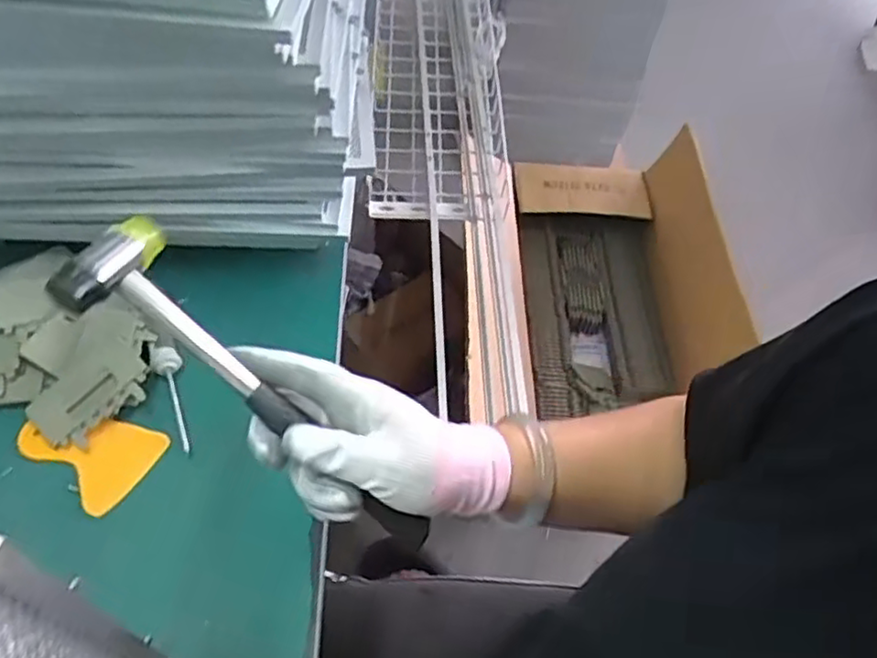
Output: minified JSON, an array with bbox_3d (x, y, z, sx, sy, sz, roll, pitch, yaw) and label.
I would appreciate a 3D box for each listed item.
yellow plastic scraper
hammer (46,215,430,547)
[{"bbox_3d":[-0.258,0.085,0.512,0.095,0.012,0.069,34,62,12],"label":"yellow plastic scraper"},{"bbox_3d":[-0.093,0.039,0.378,0.241,0.022,0.060,44,58,-14],"label":"hammer"}]

